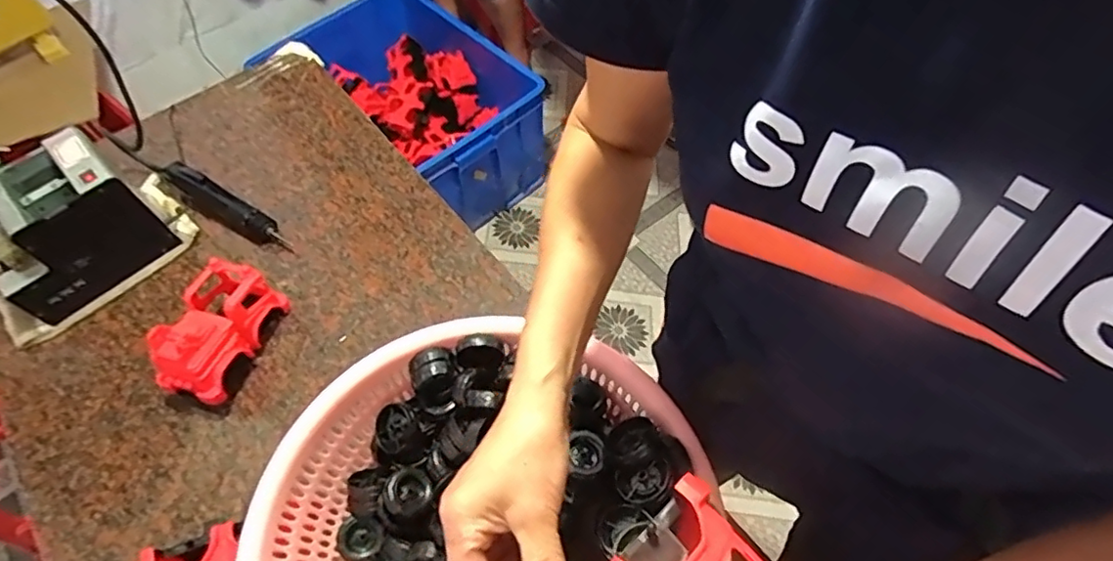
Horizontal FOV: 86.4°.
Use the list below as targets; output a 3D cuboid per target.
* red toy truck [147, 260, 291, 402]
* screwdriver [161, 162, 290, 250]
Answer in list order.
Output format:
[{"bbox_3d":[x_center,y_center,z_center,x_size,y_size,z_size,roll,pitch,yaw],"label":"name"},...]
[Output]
[{"bbox_3d":[-0.398,0.059,0.691,0.080,0.096,0.150,15,60,11],"label":"red toy truck"},{"bbox_3d":[-0.477,-0.110,0.833,0.236,0.042,0.039,27,63,17],"label":"screwdriver"}]

